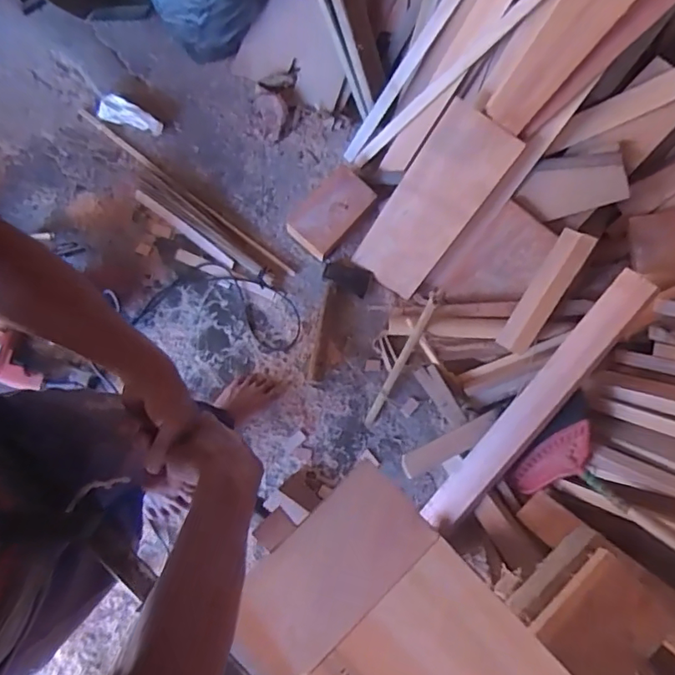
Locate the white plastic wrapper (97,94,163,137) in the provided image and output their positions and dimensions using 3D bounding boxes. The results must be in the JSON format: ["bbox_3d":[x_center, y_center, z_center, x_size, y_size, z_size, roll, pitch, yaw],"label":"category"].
[{"bbox_3d":[-0.548,-0.578,1.379,0.182,0.039,0.069,26,80,0],"label":"white plastic wrapper"}]

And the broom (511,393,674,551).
[{"bbox_3d":[0.643,0.432,0.839,0.133,0.899,0.232,19,109,-33],"label":"broom"}]

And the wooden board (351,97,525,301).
[{"bbox_3d":[0.225,-0.316,1.263,0.190,0.033,0.451,36,124,3],"label":"wooden board"}]

